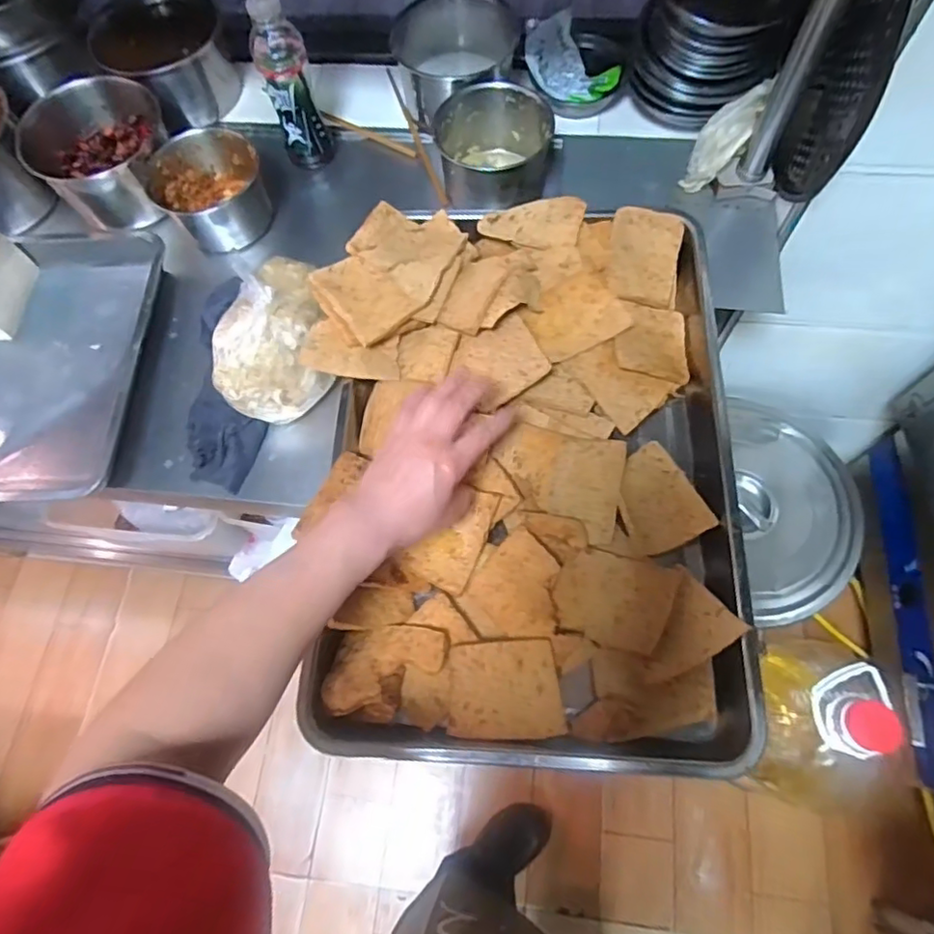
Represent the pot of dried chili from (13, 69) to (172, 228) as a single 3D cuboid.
[{"bbox_3d":[-0.516,-0.446,0.872,0.190,0.127,0.187,-40,72,-12],"label":"pot of dried chili"}]

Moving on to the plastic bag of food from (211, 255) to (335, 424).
[{"bbox_3d":[-0.229,-0.148,0.722,0.130,0.135,0.149,-7,68,0],"label":"plastic bag of food"}]

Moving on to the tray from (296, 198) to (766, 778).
[{"bbox_3d":[0.058,-0.018,0.610,0.411,0.068,0.581,-2,68,2],"label":"tray"}]

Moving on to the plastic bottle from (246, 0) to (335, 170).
[{"bbox_3d":[-0.243,-0.521,0.836,0.067,0.229,0.055,-17,69,-4],"label":"plastic bottle"}]

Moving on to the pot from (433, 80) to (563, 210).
[{"bbox_3d":[0.036,-0.439,0.840,0.154,0.099,0.143,-1,68,3],"label":"pot"}]

